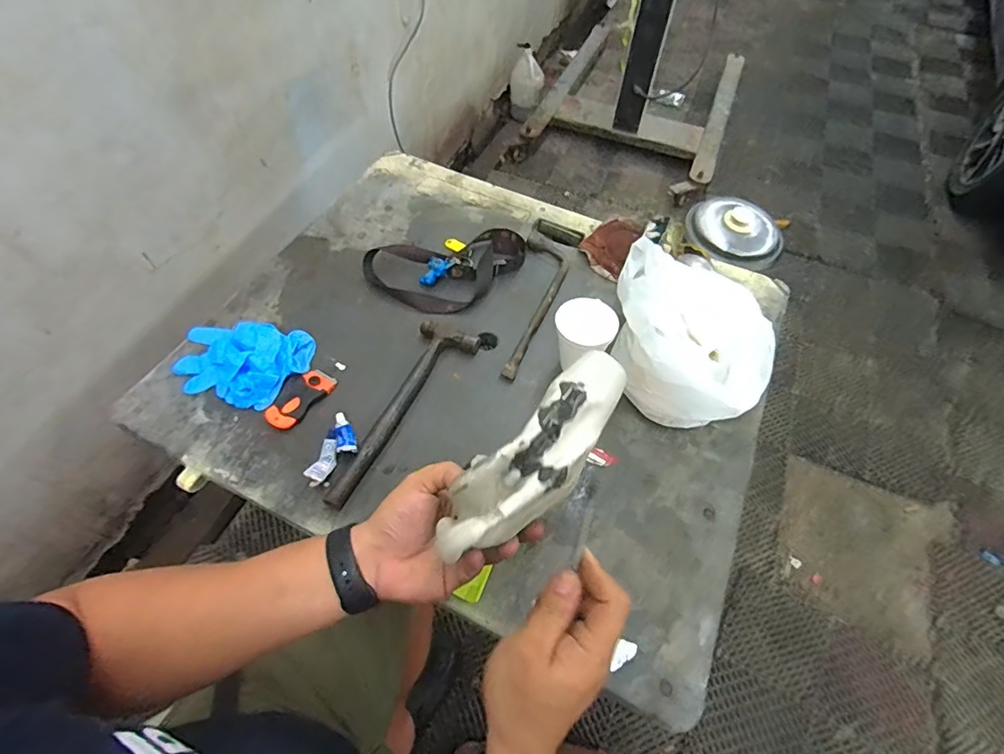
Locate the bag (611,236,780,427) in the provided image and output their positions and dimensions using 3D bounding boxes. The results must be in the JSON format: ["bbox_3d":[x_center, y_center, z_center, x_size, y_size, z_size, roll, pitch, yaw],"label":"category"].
[{"bbox_3d":[0.243,-0.053,0.652,0.209,0.124,0.250,18,57,8],"label":"bag"}]

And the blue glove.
[{"bbox_3d":[-0.361,-0.027,0.688,0.176,0.030,0.122,12,56,4],"label":"blue glove"}]

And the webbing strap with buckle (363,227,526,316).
[{"bbox_3d":[-0.078,-0.171,0.803,0.250,0.024,0.156,-20,60,-16],"label":"webbing strap with buckle"}]

